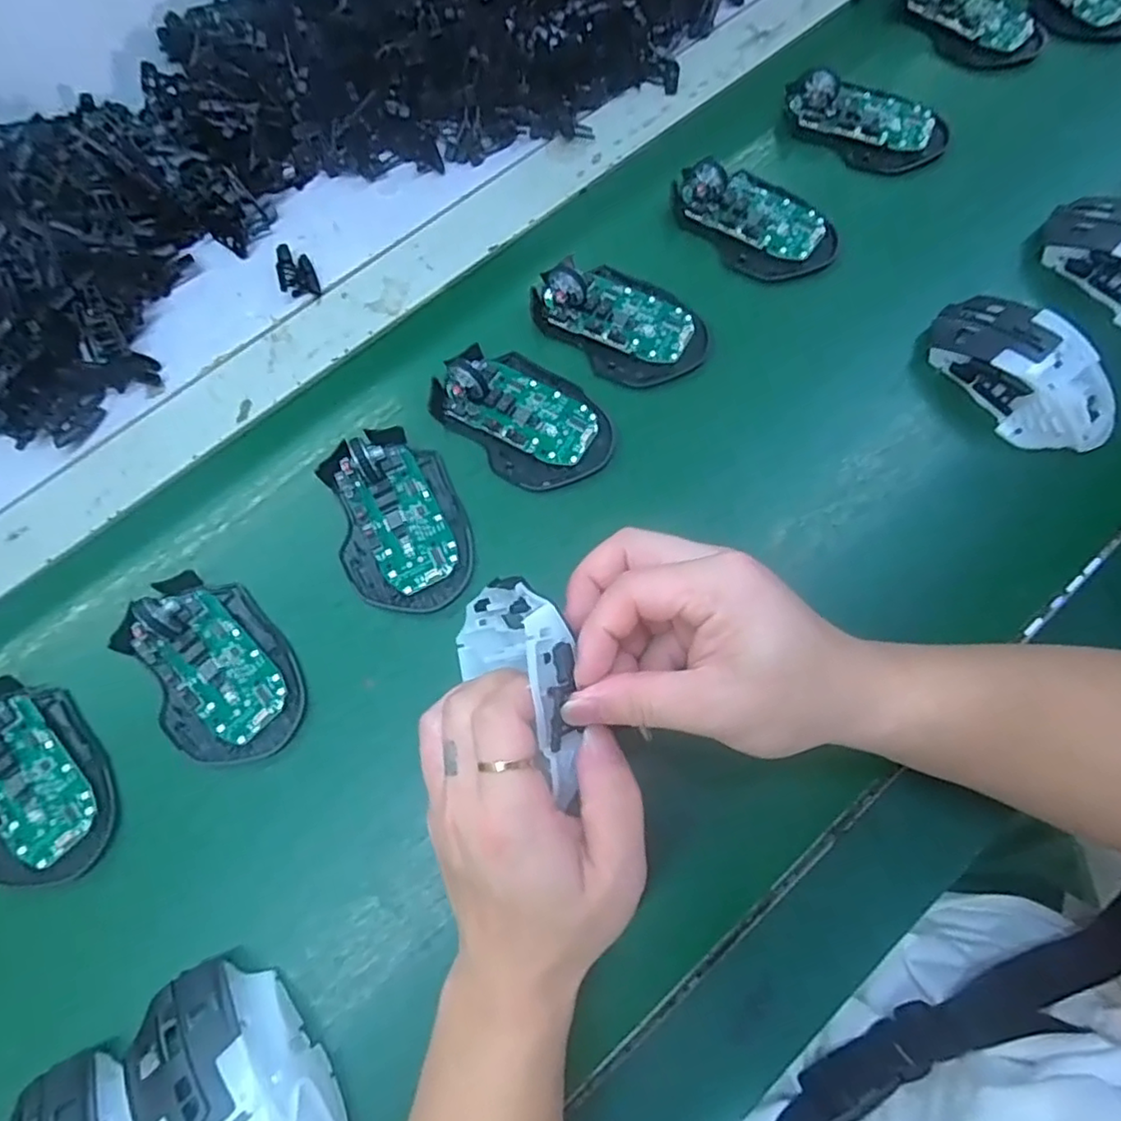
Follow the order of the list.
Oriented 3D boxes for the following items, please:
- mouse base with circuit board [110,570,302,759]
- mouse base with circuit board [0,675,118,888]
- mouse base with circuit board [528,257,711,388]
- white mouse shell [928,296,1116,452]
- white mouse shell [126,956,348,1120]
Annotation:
[{"bbox_3d":[-0.195,0.058,0.361,0.074,0.021,0.114,-40,76,-10],"label":"mouse base with circuit board"},{"bbox_3d":[-0.286,0.114,0.344,0.071,0.023,0.115,-29,74,-8],"label":"mouse base with circuit board"},{"bbox_3d":[0.039,-0.158,0.418,0.111,0.024,0.071,40,78,12],"label":"mouse base with circuit board"},{"bbox_3d":[0.277,-0.113,0.390,0.055,0.038,0.114,-40,76,-10],"label":"white mouse shell"},{"bbox_3d":[-0.142,0.241,0.291,0.062,0.040,0.115,-41,76,-10],"label":"white mouse shell"}]

